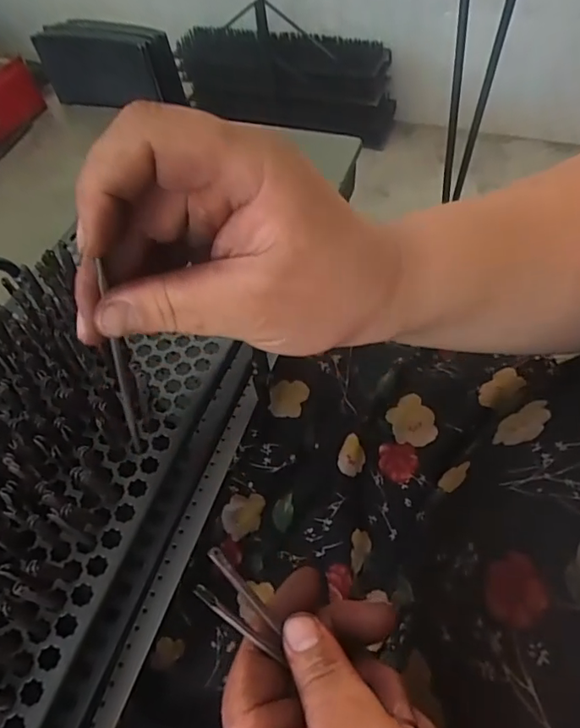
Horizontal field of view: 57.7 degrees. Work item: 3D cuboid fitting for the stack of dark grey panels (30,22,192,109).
[{"bbox_3d":[-0.204,-0.336,0.595,0.156,0.079,0.038,14,54,15],"label":"stack of dark grey panels"}]

